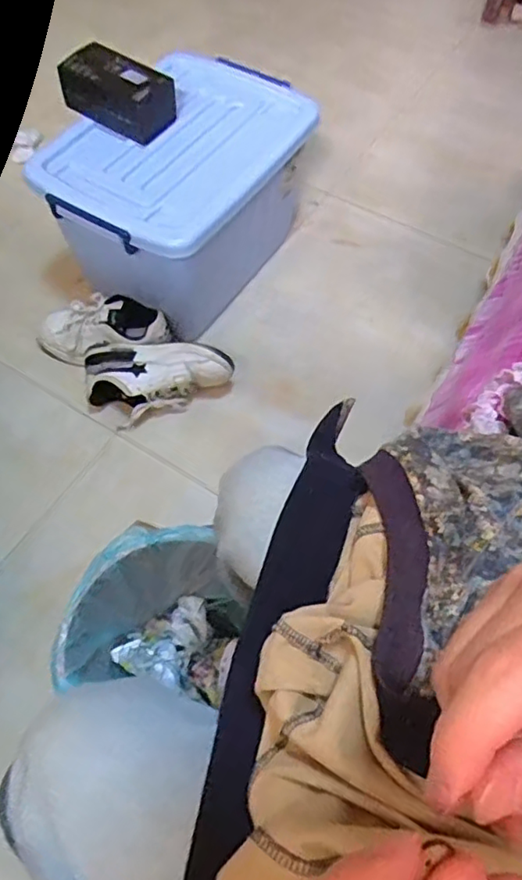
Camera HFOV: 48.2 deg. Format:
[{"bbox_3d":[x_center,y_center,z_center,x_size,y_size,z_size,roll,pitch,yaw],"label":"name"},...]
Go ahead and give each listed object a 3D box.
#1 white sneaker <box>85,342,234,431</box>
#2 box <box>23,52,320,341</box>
[{"bbox_3d":[-0.189,-0.120,1.082,0.265,0.102,0.130,-10,61,-7],"label":"white sneaker"},{"bbox_3d":[-0.152,-0.469,1.136,0.318,0.281,0.476,31,64,16],"label":"box"}]

